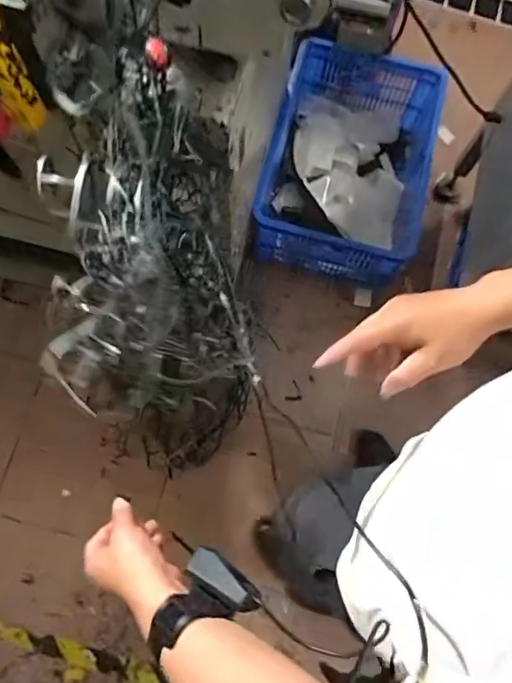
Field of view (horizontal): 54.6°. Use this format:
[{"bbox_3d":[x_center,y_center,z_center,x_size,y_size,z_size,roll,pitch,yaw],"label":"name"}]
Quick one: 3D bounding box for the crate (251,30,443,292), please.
[{"bbox_3d":[0.279,-0.472,1.402,0.484,0.258,0.587,15,74,2],"label":"crate"}]

